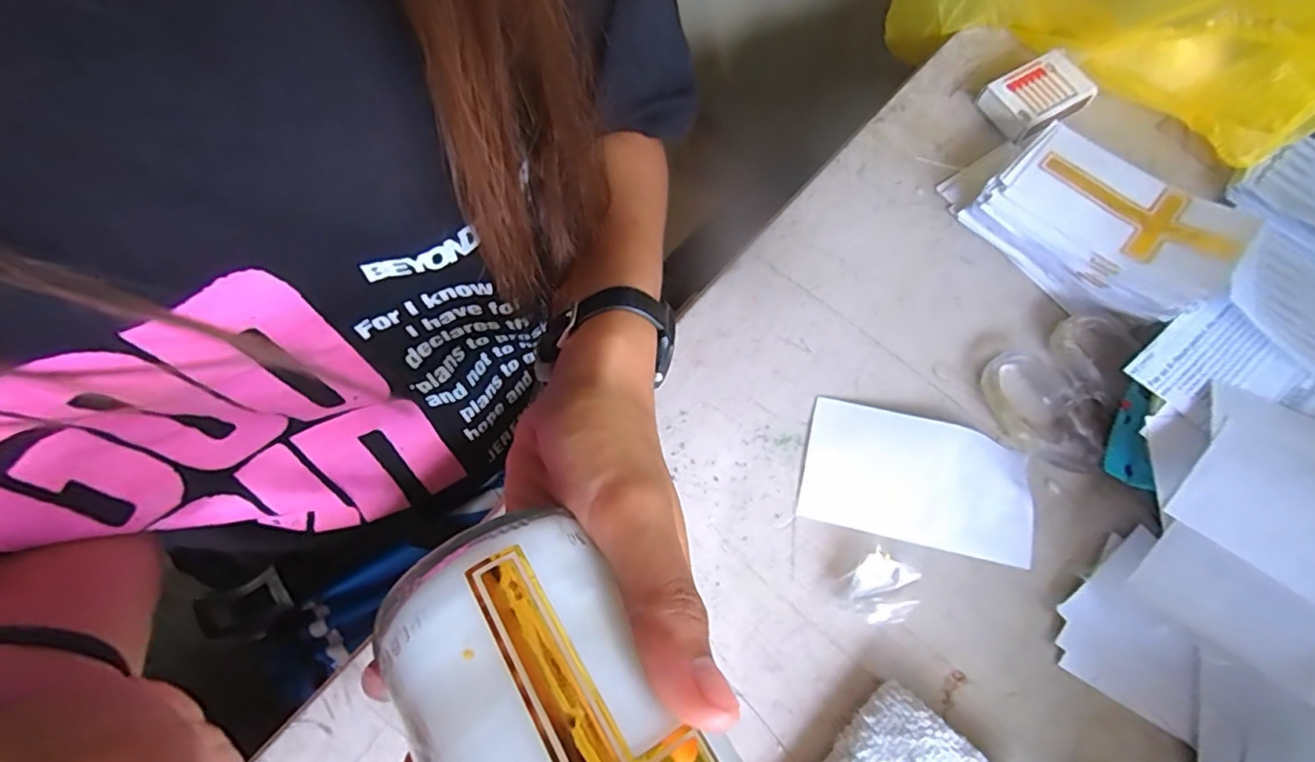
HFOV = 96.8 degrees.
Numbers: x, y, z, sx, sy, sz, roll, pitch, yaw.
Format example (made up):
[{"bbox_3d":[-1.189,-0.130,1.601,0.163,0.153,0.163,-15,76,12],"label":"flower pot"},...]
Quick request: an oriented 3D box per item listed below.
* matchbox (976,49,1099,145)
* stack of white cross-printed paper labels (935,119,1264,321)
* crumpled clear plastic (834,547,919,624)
[{"bbox_3d":[0.228,-0.168,0.349,0.054,0.021,0.042,-26,71,-8],"label":"matchbox"},{"bbox_3d":[0.227,-0.088,0.311,0.126,0.040,0.073,40,75,15],"label":"stack of white cross-printed paper labels"},{"bbox_3d":[0.100,0.094,0.262,0.028,0.013,0.029,31,73,12],"label":"crumpled clear plastic"}]

